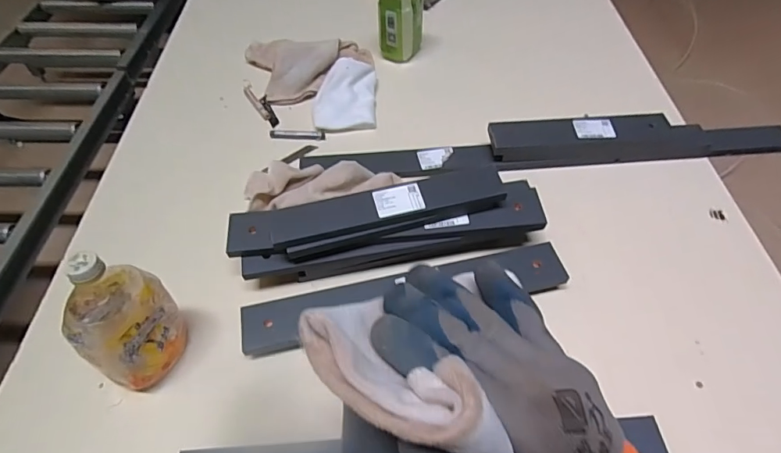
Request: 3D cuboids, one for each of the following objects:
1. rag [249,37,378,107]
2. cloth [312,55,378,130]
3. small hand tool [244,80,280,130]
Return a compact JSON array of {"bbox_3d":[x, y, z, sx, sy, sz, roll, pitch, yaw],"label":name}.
[{"bbox_3d":[-0.178,-0.314,0.891,0.266,0.045,0.173,7,55,7],"label":"rag"},{"bbox_3d":[-0.085,-0.243,0.831,0.114,0.052,0.144,0,54,2],"label":"cloth"},{"bbox_3d":[-0.252,-0.240,0.857,0.033,0.012,0.148,-25,57,-15],"label":"small hand tool"}]

